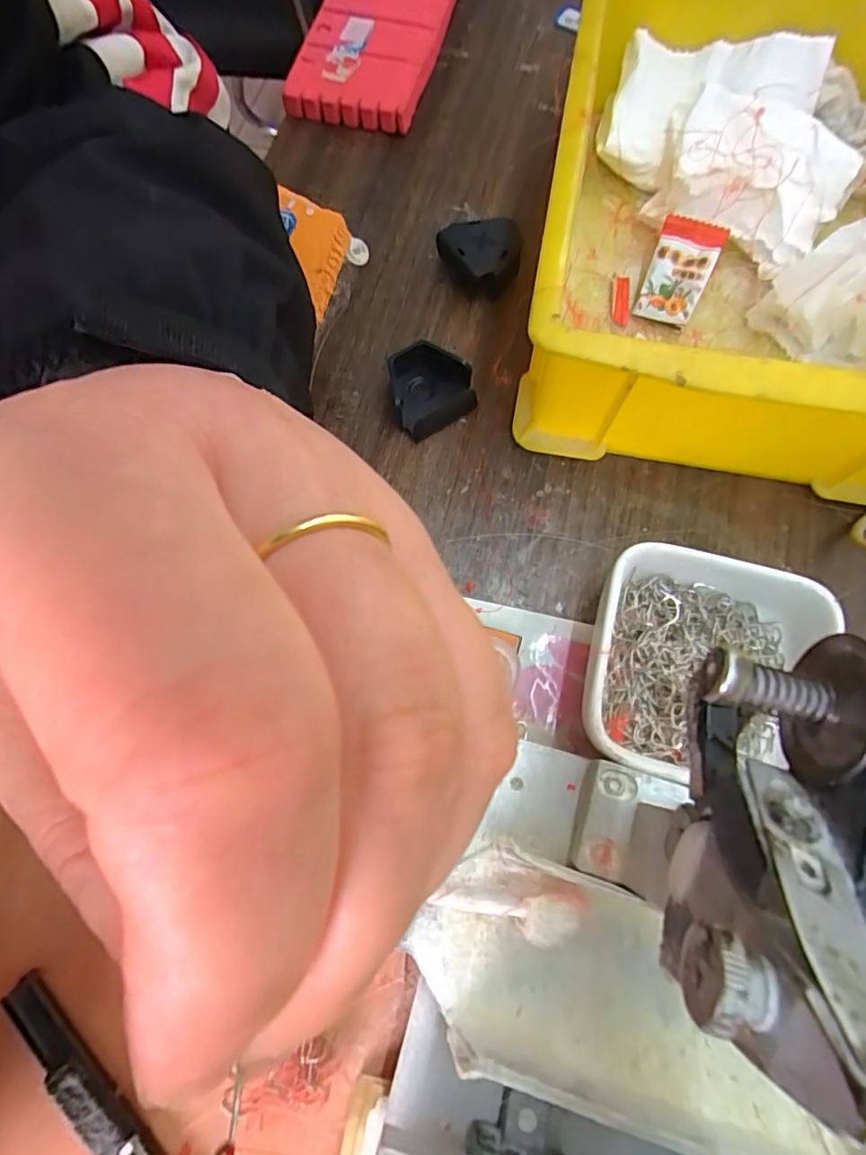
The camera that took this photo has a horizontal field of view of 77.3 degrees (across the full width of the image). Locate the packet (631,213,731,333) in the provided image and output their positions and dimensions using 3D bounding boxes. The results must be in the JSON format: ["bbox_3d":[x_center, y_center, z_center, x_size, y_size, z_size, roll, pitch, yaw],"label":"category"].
[{"bbox_3d":[0.118,-0.146,0.260,0.028,0.005,0.048,23,100,11],"label":"packet"}]

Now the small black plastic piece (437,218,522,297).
[{"bbox_3d":[0.026,-0.162,0.272,0.033,0.021,0.035,0,72,1],"label":"small black plastic piece"}]

